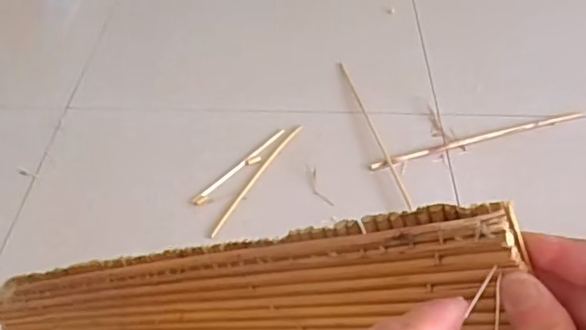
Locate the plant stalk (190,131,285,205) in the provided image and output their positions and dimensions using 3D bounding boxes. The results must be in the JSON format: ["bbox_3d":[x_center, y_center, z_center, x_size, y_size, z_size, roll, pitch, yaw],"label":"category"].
[{"bbox_3d":[-0.096,0.003,1.110,0.024,0.011,0.247,33,56,25],"label":"plant stalk"}]

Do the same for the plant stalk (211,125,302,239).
[{"bbox_3d":[-0.068,0.021,1.094,0.021,0.008,0.311,23,52,18],"label":"plant stalk"}]

